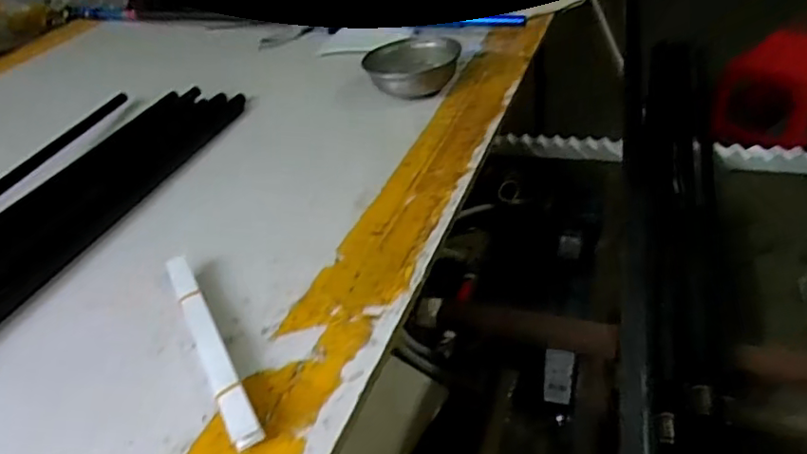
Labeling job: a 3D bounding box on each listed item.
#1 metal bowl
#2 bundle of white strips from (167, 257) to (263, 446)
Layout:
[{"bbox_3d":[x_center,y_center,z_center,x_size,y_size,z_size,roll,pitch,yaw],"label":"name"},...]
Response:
[{"bbox_3d":[0.014,-0.244,0.885,0.138,0.050,0.138,-3,37,10],"label":"metal bowl"},{"bbox_3d":[-0.170,0.097,0.505,0.022,0.021,0.240,-25,39,-19],"label":"bundle of white strips"}]

